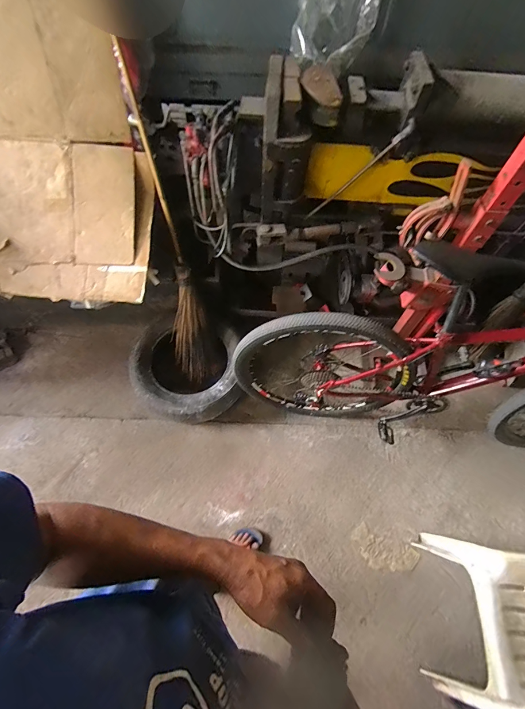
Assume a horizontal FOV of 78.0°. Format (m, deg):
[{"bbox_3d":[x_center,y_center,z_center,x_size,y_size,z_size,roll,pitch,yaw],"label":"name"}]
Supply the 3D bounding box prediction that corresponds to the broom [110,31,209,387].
[{"bbox_3d":[-0.380,-0.432,1.296,0.148,1.182,0.135,-12,27,-8],"label":"broom"}]

